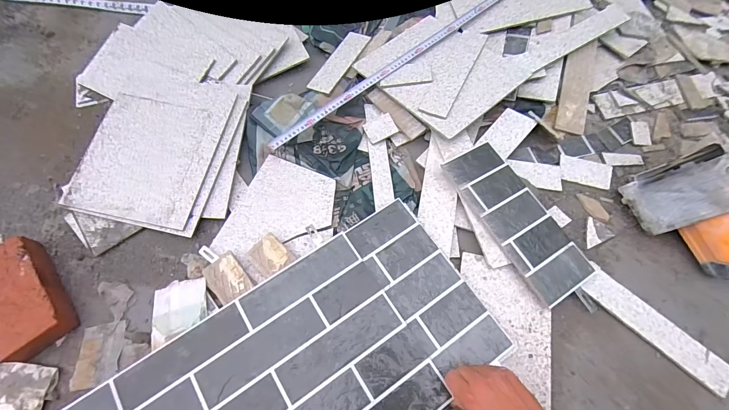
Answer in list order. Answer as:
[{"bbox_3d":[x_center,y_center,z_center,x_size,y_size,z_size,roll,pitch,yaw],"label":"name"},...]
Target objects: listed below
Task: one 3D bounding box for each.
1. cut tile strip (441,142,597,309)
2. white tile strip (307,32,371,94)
[{"bbox_3d":[0.279,0.019,0.607,0.126,0.009,0.297,-27,73,-17],"label":"cut tile strip"},{"bbox_3d":[-0.058,-0.348,0.809,0.067,0.010,0.199,31,73,15],"label":"white tile strip"}]

